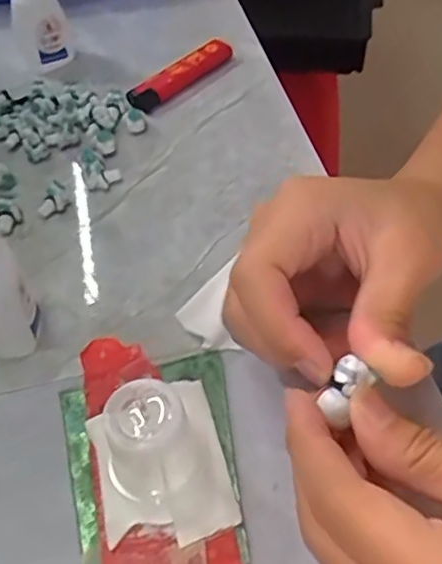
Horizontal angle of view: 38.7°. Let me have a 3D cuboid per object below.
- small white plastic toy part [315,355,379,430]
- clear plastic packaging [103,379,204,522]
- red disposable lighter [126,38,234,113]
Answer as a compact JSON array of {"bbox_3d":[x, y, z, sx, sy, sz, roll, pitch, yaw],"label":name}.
[{"bbox_3d":[0.039,0.035,0.203,0.013,0.013,0.017,34,56,26],"label":"small white plastic toy part"},{"bbox_3d":[-0.024,0.059,0.221,0.032,0.039,0.033,-2,51,3],"label":"clear plastic packaging"},{"bbox_3d":[-0.024,-0.132,0.399,0.016,0.016,0.080,35,57,27],"label":"red disposable lighter"}]

